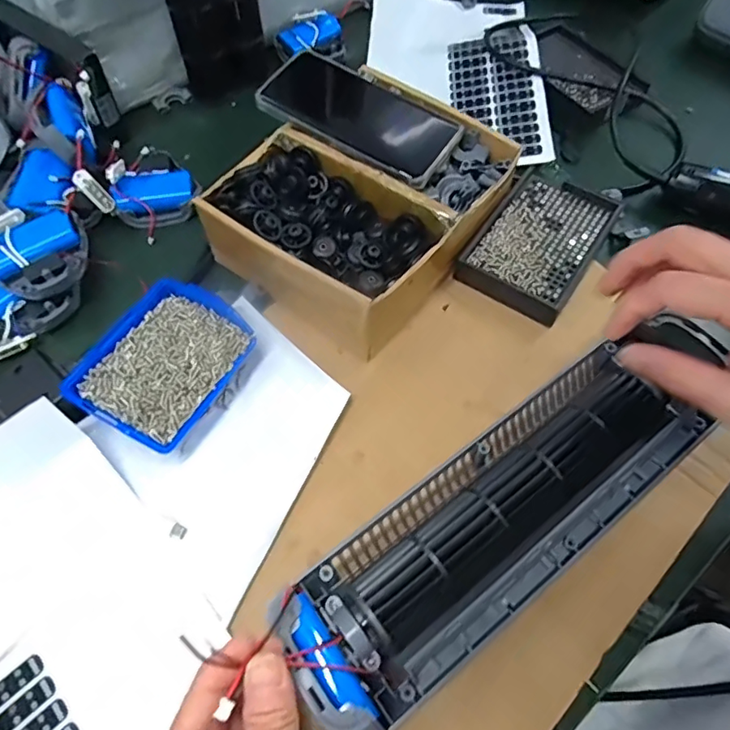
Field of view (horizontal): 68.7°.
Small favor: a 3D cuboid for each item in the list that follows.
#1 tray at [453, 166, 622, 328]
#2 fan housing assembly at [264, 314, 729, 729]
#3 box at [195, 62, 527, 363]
[{"bbox_3d":[0.152,-0.113,0.455,0.089,0.020,0.155,30,65,15],"label":"tray"},{"bbox_3d":[0.101,0.072,0.316,0.325,0.050,0.081,-33,69,-20],"label":"fan housing assembly"},{"bbox_3d":[0.002,-0.130,0.429,0.178,0.059,0.208,34,66,17],"label":"box"}]

